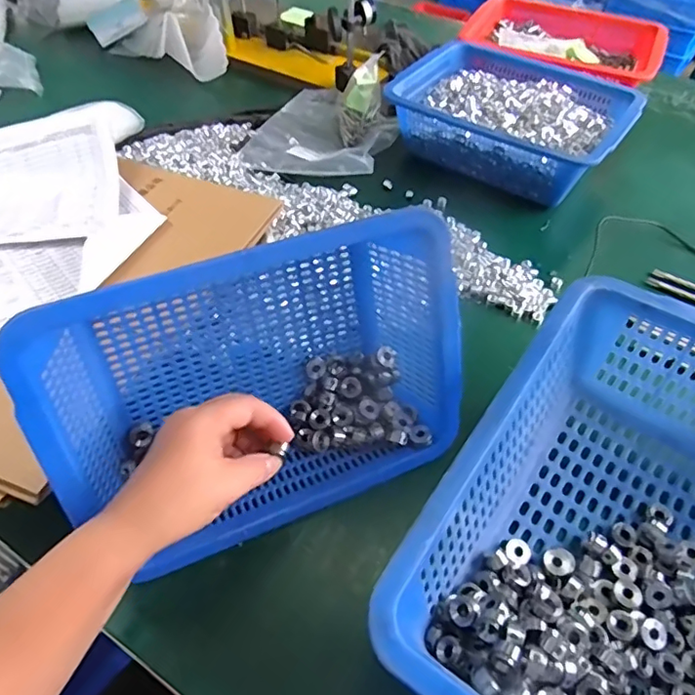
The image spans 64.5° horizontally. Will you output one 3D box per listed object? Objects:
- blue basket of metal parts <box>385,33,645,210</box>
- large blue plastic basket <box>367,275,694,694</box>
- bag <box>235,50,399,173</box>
[{"bbox_3d":[0.240,-0.329,0.799,0.306,0.089,0.227,32,56,22],"label":"blue basket of metal parts"},{"bbox_3d":[0.208,0.139,0.386,0.263,0.124,0.349,29,55,21],"label":"large blue plastic basket"},{"bbox_3d":[-0.033,-0.330,0.798,0.182,0.089,0.225,14,51,10],"label":"bag"}]

